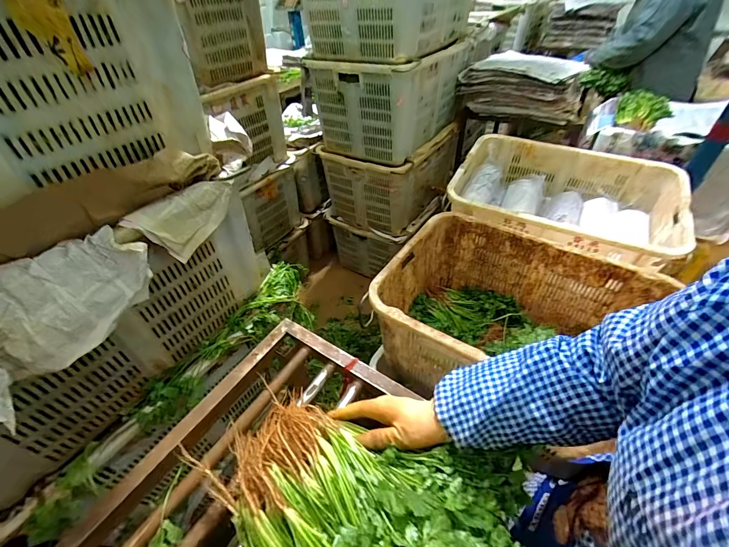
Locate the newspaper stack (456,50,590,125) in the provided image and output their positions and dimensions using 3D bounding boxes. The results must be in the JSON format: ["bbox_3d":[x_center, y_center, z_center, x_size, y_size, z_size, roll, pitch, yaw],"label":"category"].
[{"bbox_3d":[0.708,-0.857,1.493,0.511,0.200,0.303,15,44,18],"label":"newspaper stack"}]

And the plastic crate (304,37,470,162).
[{"bbox_3d":[0.111,-0.752,1.416,0.416,0.342,0.585,22,47,25],"label":"plastic crate"}]

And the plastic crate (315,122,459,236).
[{"bbox_3d":[0.153,-0.519,1.665,0.464,0.362,0.632,22,47,25],"label":"plastic crate"}]

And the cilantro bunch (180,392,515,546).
[{"bbox_3d":[-0.024,0.272,0.380,0.378,0.108,0.219,13,44,16],"label":"cilantro bunch"}]

